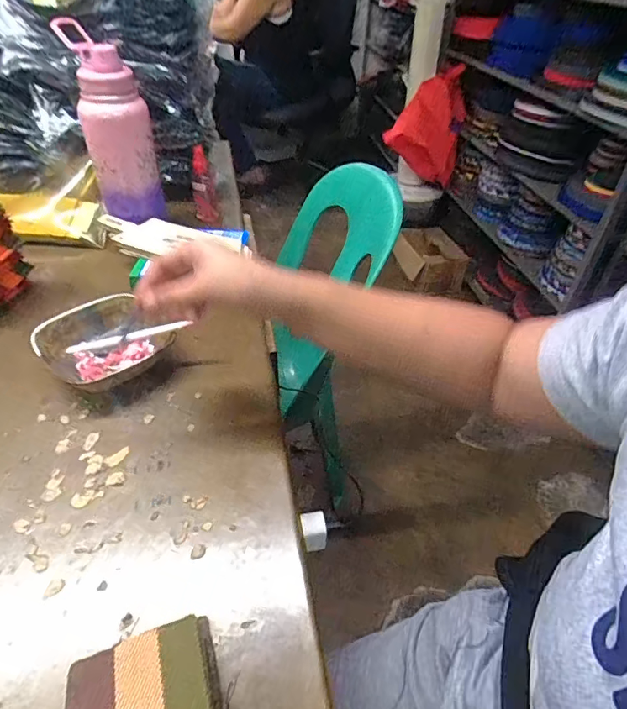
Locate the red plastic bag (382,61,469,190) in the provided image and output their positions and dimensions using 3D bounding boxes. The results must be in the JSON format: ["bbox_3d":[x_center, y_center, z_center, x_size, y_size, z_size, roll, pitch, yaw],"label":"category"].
[{"bbox_3d":[0.421,-0.838,1.763,0.246,0.395,0.230,22,46,20],"label":"red plastic bag"}]

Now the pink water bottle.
[{"bbox_3d":[-0.278,-0.314,0.667,0.091,0.224,0.086,-13,45,-16],"label":"pink water bottle"}]

